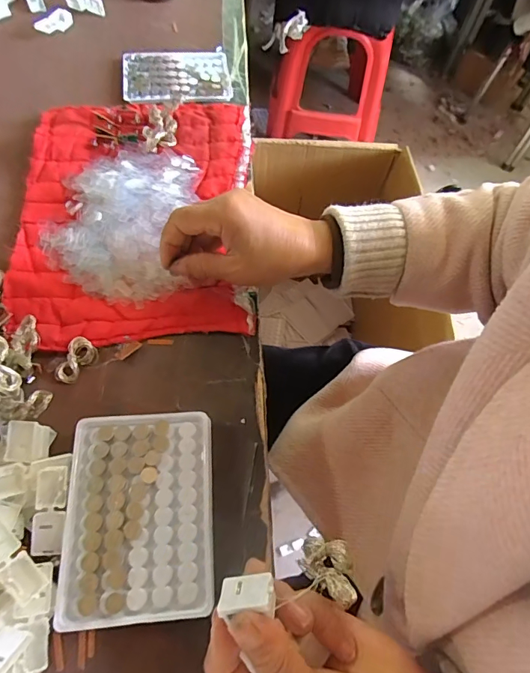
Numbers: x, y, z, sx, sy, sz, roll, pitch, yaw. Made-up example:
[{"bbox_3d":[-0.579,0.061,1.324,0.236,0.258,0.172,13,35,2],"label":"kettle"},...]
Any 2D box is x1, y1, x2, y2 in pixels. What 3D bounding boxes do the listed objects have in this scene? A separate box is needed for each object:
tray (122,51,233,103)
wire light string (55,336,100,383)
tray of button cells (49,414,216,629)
[{"bbox_3d":[-0.110,-0.326,0.527,0.130,0.007,0.097,-4,64,-8],"label":"tray"},{"bbox_3d":[-0.155,0.018,0.345,0.024,0.009,0.038,29,64,9],"label":"wire light string"},{"bbox_3d":[-0.087,0.120,0.293,0.095,0.026,0.128,-2,63,-6],"label":"tray of button cells"}]

